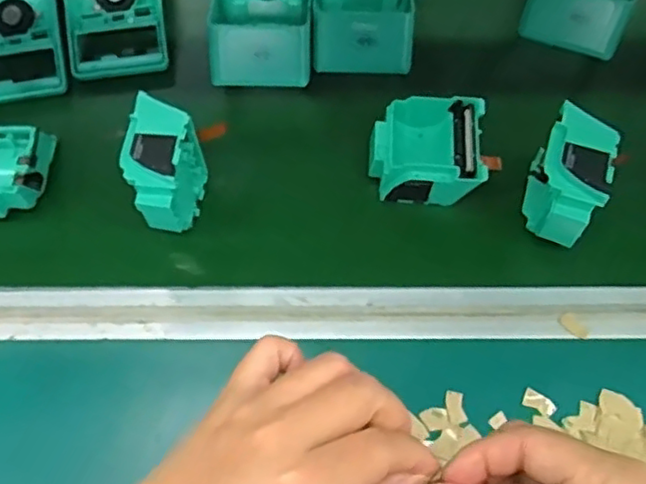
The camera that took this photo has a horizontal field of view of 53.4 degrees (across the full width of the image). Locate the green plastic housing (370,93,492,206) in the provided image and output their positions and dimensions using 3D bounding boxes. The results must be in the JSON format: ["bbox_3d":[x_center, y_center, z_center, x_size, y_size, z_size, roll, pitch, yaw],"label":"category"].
[{"bbox_3d":[0.077,-0.065,0.487,0.080,0.050,0.074,4,67,5],"label":"green plastic housing"}]

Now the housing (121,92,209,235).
[{"bbox_3d":[-0.111,-0.047,0.456,0.043,0.080,0.080,5,67,5],"label":"housing"}]

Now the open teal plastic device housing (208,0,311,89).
[{"bbox_3d":[-0.050,-0.214,0.543,0.082,0.045,0.186,0,67,3],"label":"open teal plastic device housing"}]

